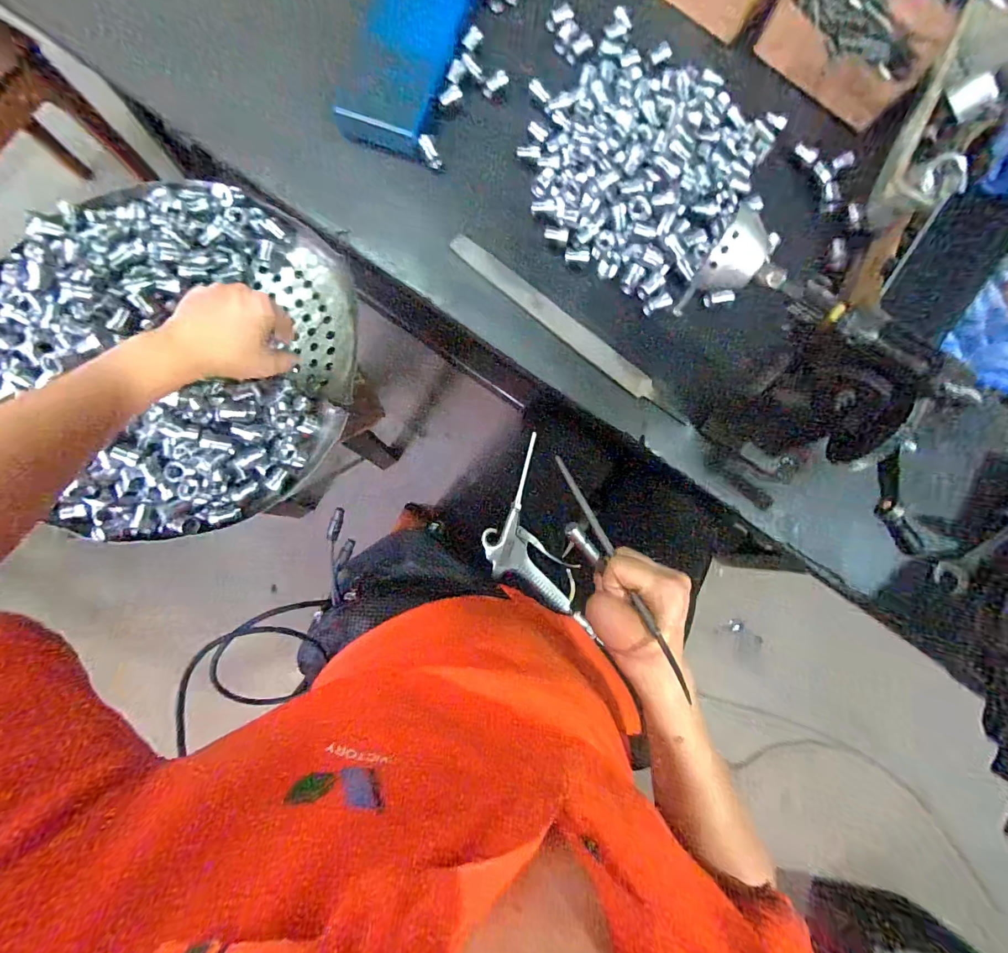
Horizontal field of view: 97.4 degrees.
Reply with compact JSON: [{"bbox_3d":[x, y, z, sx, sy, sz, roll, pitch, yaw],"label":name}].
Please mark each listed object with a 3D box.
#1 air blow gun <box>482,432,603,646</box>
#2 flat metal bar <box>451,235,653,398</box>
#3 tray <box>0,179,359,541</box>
[{"bbox_3d":[0.023,0.062,0.493,0.097,0.038,0.201,-19,85,-5],"label":"air blow gun"},{"bbox_3d":[0.049,-0.165,0.459,0.255,0.011,0.016,39,83,2],"label":"flat metal bar"},{"bbox_3d":[-0.328,-0.135,0.447,0.344,0.102,0.361,0,84,-3],"label":"tray"}]

